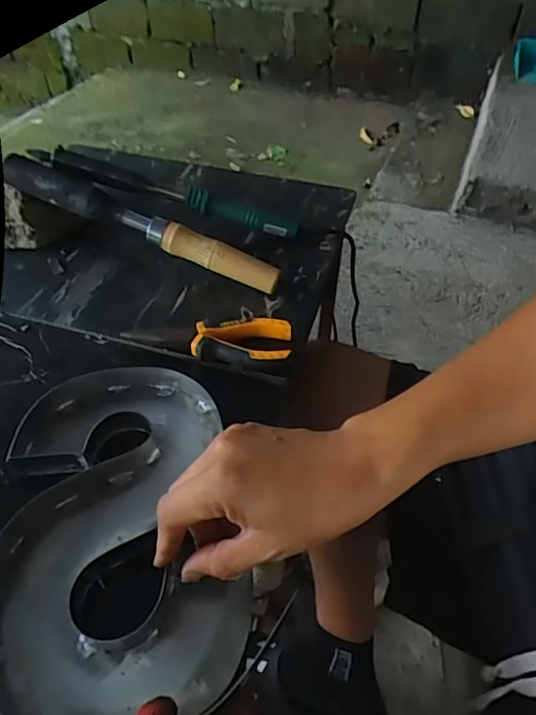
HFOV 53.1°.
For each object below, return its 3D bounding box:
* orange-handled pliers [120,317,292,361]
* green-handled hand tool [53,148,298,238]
[{"bbox_3d":[-0.053,-0.014,0.487,0.143,0.025,0.045,4,48,1],"label":"orange-handled pliers"},{"bbox_3d":[-0.096,-0.174,0.578,0.262,0.017,0.025,15,48,-7],"label":"green-handled hand tool"}]

